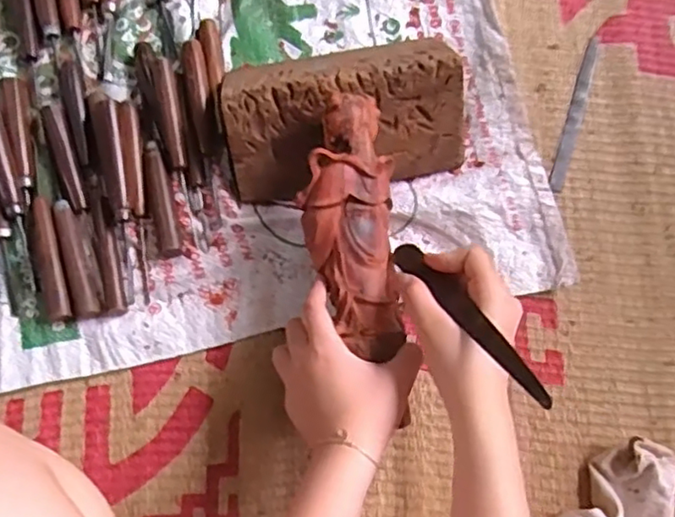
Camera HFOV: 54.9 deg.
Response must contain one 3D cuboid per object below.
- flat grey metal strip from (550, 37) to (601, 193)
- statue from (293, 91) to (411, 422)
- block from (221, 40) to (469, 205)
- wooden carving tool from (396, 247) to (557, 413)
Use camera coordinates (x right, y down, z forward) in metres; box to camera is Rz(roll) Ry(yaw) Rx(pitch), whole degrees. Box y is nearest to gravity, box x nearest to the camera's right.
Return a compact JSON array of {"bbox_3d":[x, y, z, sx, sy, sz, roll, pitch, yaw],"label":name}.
[{"bbox_3d":[0.226,-0.138,0.615,0.015,0.006,0.160,17,78,4],"label":"flat grey metal strip"},{"bbox_3d":[0.011,-0.026,0.512,0.071,0.042,0.207,-6,81,-2],"label":"statue"},{"bbox_3d":[0.006,-0.135,0.573,0.207,0.066,0.134,-8,77,-2],"label":"block"},{"bbox_3d":[0.085,0.037,0.442,0.018,0.010,0.197,-29,34,-6],"label":"wooden carving tool"}]

